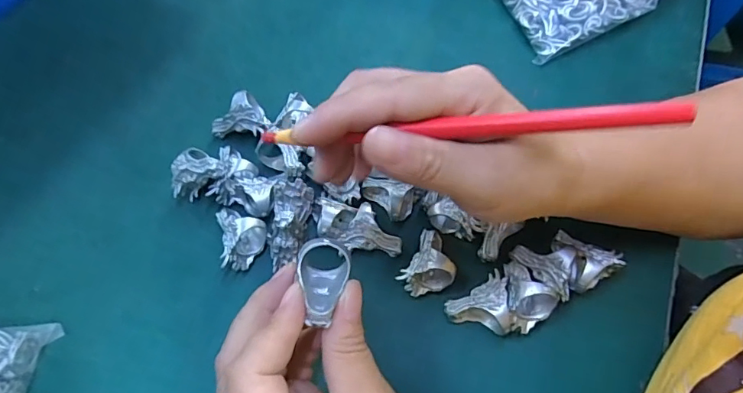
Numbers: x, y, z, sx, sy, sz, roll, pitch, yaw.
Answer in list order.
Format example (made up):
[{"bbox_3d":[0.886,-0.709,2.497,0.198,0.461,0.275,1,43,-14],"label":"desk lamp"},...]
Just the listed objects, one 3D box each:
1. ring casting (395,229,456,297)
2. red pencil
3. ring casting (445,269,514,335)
[{"bbox_3d":[0.035,0.042,0.281,0.028,0.028,0.034,31,69,14],"label":"ring casting"},{"bbox_3d":[0.037,-0.029,0.191,0.167,0.006,0.007,-2,65,10],"label":"red pencil"},{"bbox_3d":[0.064,0.060,0.276,0.035,0.023,0.032,17,66,8],"label":"ring casting"}]

